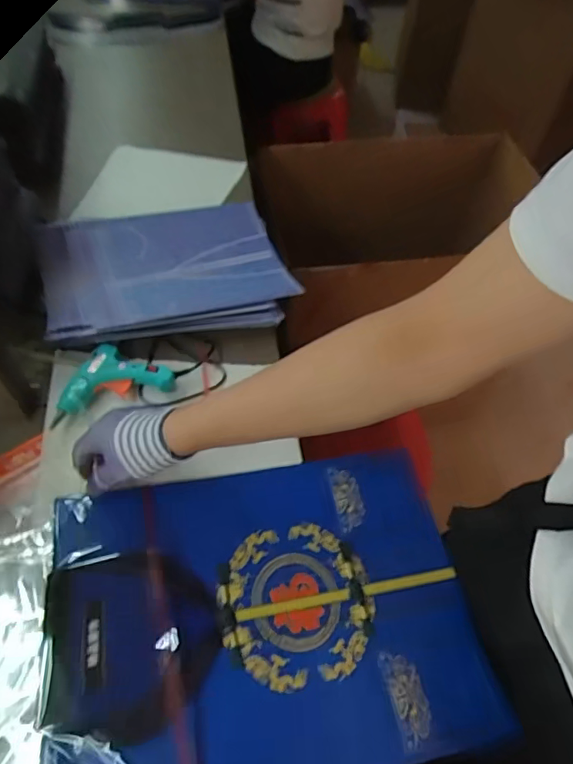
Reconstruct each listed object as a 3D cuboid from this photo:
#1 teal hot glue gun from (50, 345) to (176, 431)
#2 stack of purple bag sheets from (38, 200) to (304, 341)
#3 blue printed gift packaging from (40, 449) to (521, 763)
[{"bbox_3d":[-0.215,-0.011,0.595,0.138,0.027,0.083,-20,58,-17],"label":"teal hot glue gun"},{"bbox_3d":[-0.167,-0.167,0.703,0.325,0.036,0.245,-12,56,-12],"label":"stack of purple bag sheets"},{"bbox_3d":[-0.016,0.209,0.463,0.376,0.029,0.275,-5,54,-14],"label":"blue printed gift packaging"}]

